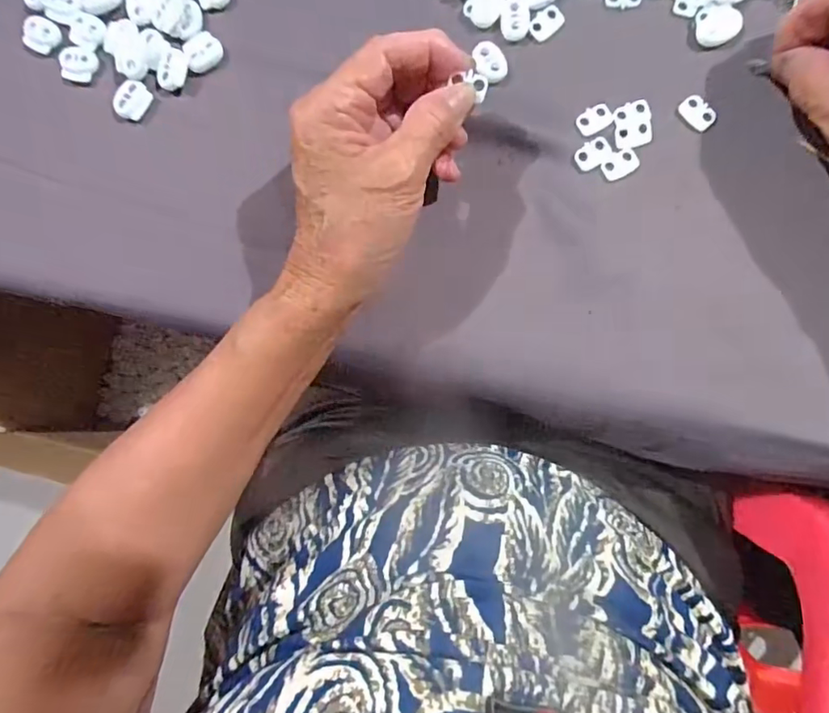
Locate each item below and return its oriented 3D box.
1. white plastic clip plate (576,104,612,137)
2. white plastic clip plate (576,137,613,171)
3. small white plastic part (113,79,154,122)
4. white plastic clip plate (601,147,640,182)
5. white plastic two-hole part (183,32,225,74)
[{"bbox_3d":[0.095,-0.125,0.272,0.019,0.004,0.014,-22,87,4],"label":"white plastic clip plate"},{"bbox_3d":[0.094,-0.107,0.271,0.018,0.004,0.013,-28,86,4],"label":"white plastic clip plate"},{"bbox_3d":[-0.162,-0.147,0.295,0.018,0.004,0.021,37,92,5],"label":"small white plastic part"},{"bbox_3d":[0.108,-0.101,0.270,0.020,0.004,0.013,-26,86,4],"label":"white plastic clip plate"},{"bbox_3d":[-0.121,-0.174,0.295,0.021,0.004,0.020,-34,86,3],"label":"white plastic two-hole part"}]

